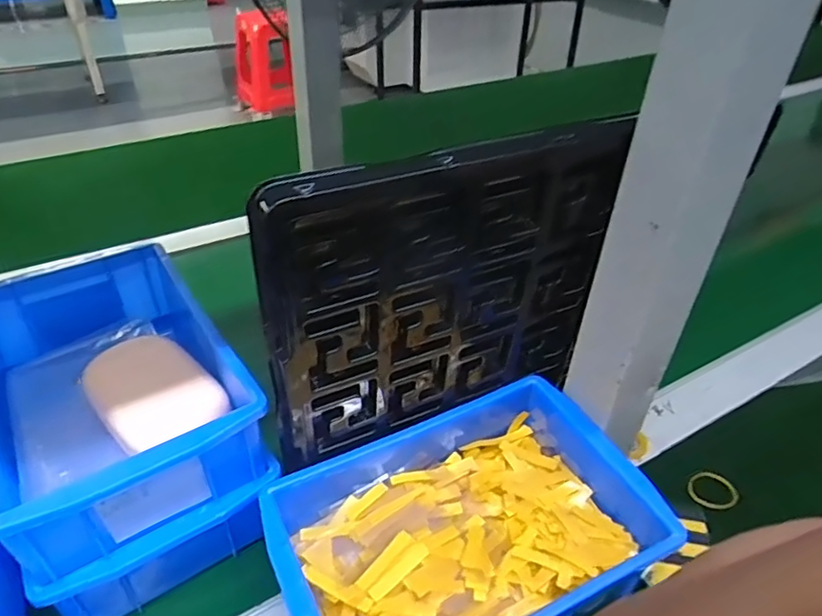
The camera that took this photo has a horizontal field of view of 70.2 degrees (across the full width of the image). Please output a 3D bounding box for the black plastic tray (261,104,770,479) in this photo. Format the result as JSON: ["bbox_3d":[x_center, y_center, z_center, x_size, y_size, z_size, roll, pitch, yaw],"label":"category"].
[{"bbox_3d":[0.017,-0.003,0.311,0.185,0.174,0.030,-13,41,-20],"label":"black plastic tray"}]

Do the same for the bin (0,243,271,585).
[{"bbox_3d":[-0.184,0.044,0.350,0.128,0.058,0.200,-22,45,-29],"label":"bin"}]

